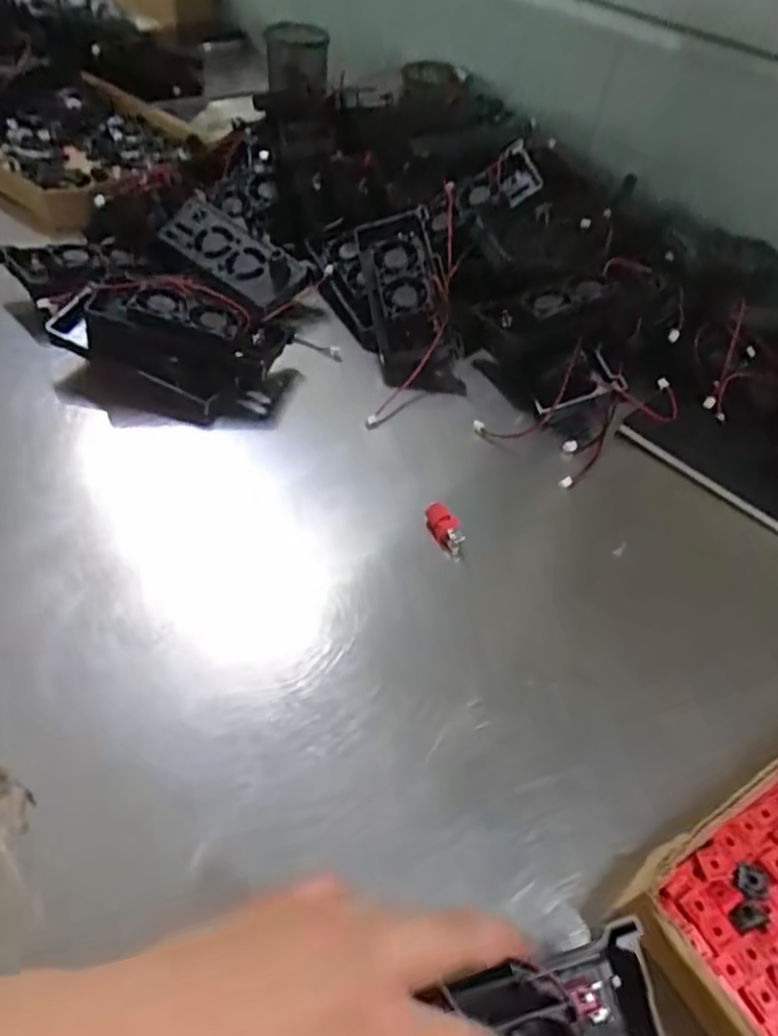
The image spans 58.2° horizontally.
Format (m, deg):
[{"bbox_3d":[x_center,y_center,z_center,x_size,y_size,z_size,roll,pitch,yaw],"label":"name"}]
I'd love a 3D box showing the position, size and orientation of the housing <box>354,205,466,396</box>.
[{"bbox_3d":[0.015,-0.189,0.603,0.065,0.032,0.166,-11,82,-15],"label":"housing"}]

